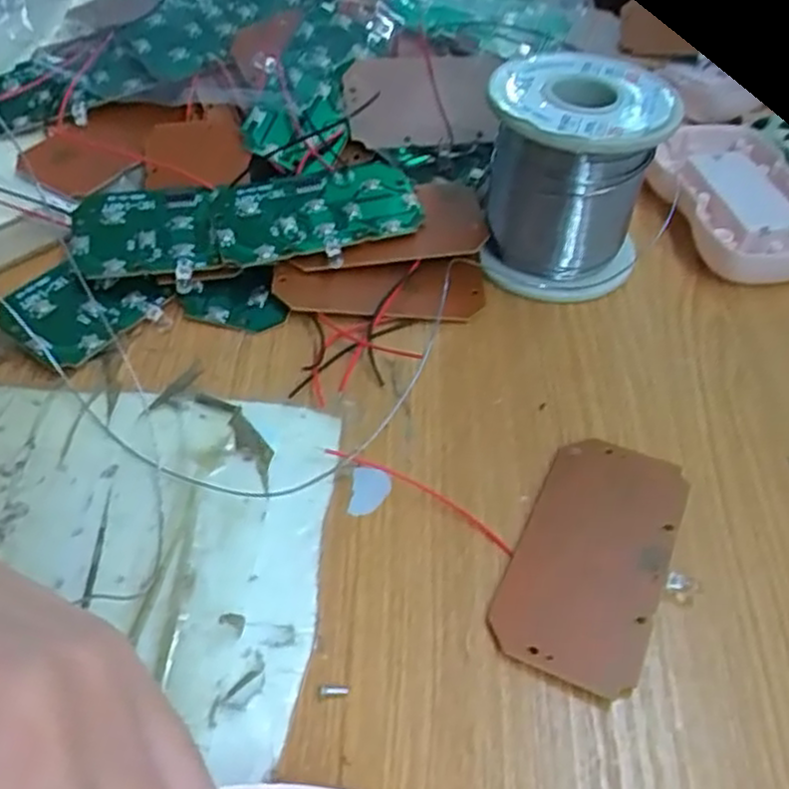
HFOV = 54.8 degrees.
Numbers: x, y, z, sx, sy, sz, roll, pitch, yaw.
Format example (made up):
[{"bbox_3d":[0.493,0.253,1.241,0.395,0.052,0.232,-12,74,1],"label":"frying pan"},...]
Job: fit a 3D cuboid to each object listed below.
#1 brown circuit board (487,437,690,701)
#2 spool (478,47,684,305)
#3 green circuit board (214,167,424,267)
[{"bbox_3d":[0.054,0.042,0.205,0.038,0.004,0.074,20,51,17],"label":"brown circuit board"},{"bbox_3d":[0.061,-0.079,0.273,0.061,0.063,0.060,8,48,6],"label":"spool"},{"bbox_3d":[-0.027,-0.066,0.276,0.073,0.005,0.038,-11,61,-11],"label":"green circuit board"}]

